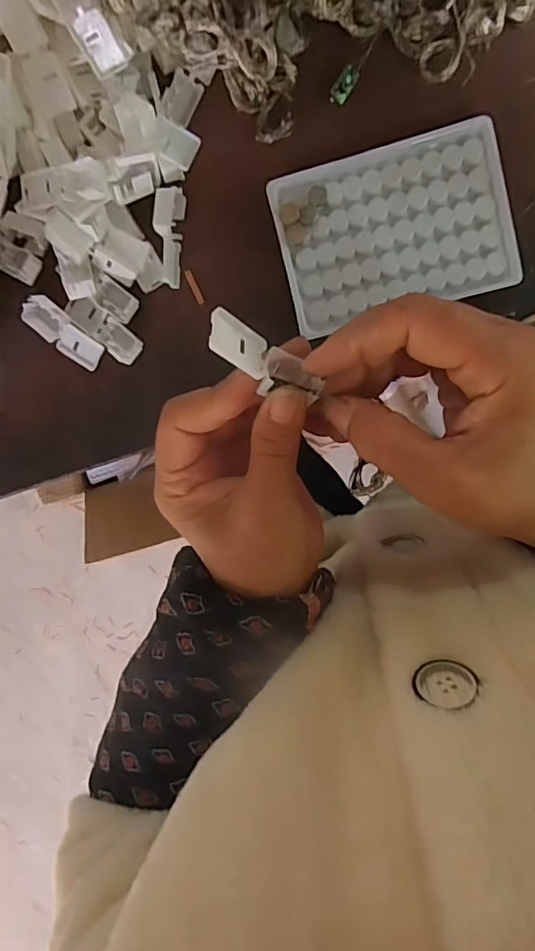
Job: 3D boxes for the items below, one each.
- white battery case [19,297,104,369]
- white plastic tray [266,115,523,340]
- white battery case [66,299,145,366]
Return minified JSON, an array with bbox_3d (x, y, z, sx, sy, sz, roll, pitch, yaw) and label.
[{"bbox_3d":[-0.130,-0.090,0.332,0.055,0.008,0.021,40,99,-1],"label":"white battery case"},{"bbox_3d":[0.073,-0.143,0.309,0.128,0.012,0.092,-13,96,7],"label":"white plastic tray"},{"bbox_3d":[-0.104,-0.093,0.331,0.054,0.006,0.018,40,99,-1],"label":"white battery case"}]

